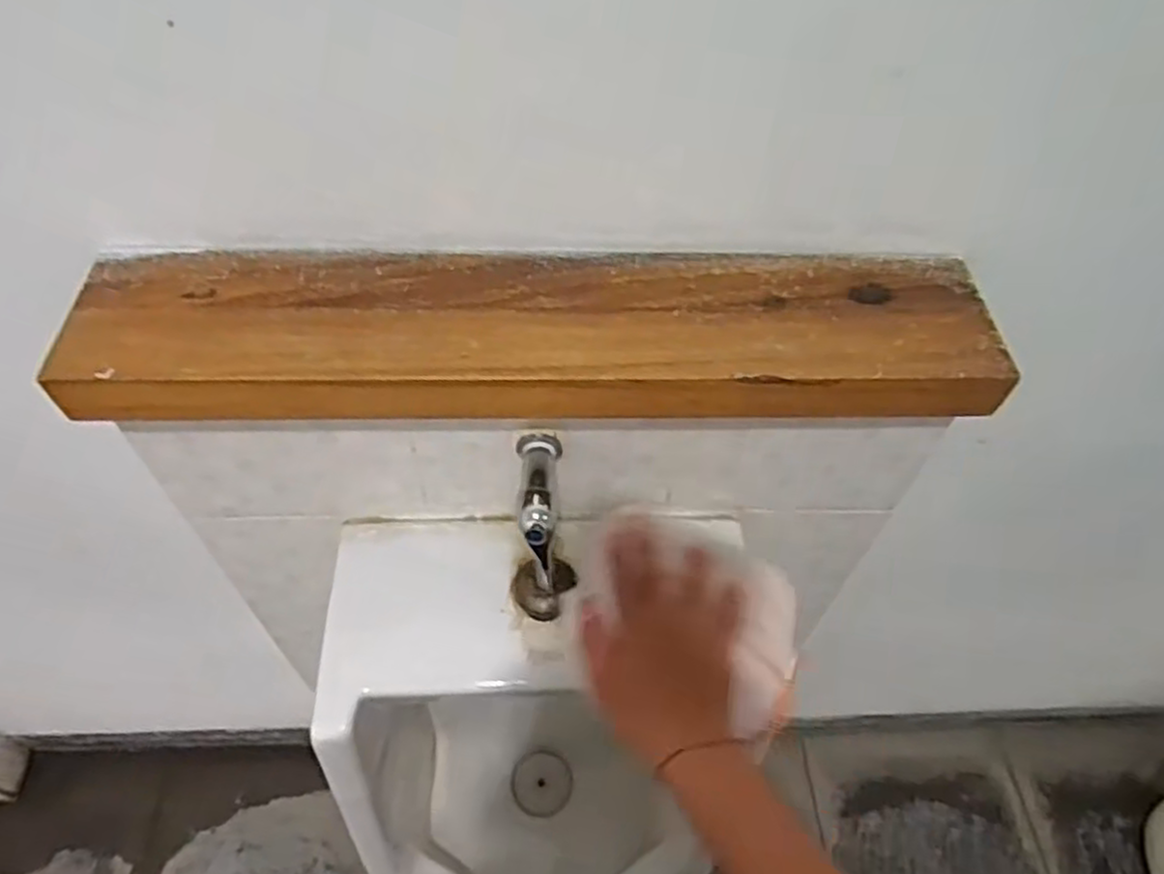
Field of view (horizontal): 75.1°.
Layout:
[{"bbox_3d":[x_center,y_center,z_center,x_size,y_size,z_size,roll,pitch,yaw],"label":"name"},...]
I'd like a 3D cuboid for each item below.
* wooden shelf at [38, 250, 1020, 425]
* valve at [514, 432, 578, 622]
[{"bbox_3d":[-0.022,-0.068,0.496,0.574,0.045,0.127,1,54,-3],"label":"wooden shelf"},{"bbox_3d":[-0.028,0.067,0.561,0.042,0.105,0.099,0,54,-3],"label":"valve"}]

